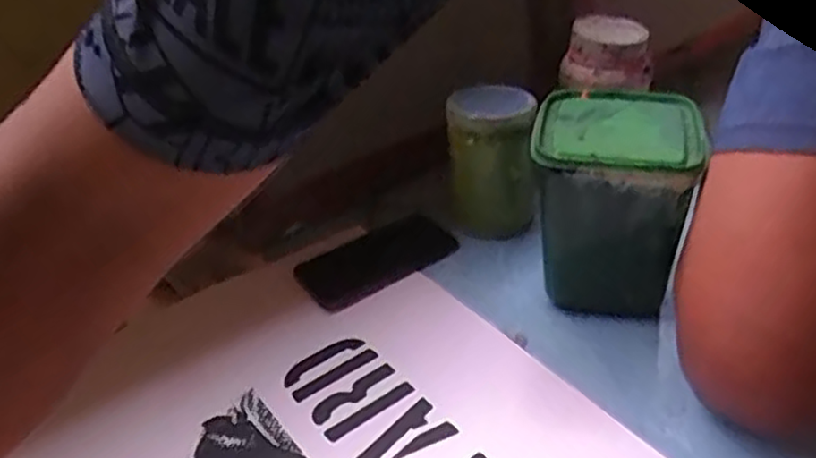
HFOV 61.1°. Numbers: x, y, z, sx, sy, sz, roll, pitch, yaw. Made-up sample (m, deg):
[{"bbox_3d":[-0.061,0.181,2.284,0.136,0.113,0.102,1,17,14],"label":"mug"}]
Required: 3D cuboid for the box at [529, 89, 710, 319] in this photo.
[{"bbox_3d":[0.174,-0.016,0.605,0.130,0.170,0.126,3,35,10],"label":"box"}]

